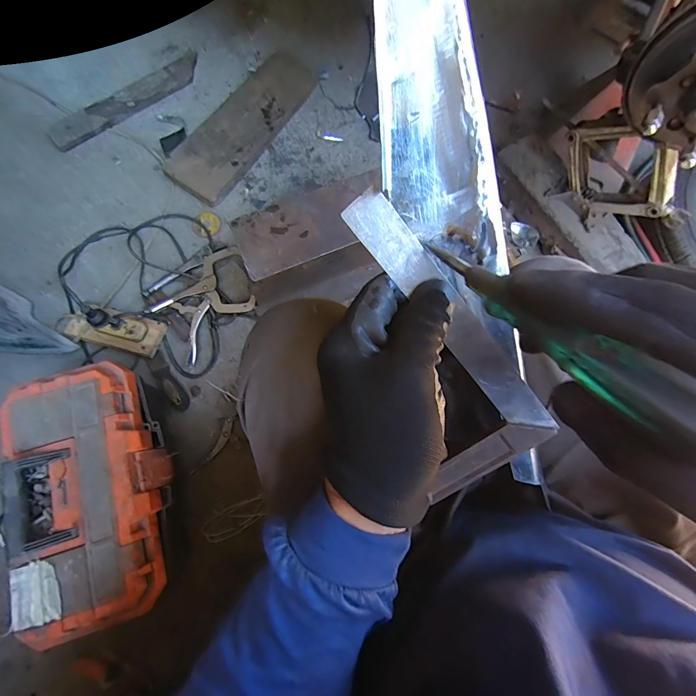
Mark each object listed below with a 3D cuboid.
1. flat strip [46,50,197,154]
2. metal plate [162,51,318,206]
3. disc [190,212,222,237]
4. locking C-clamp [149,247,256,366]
[{"bbox_3d":[-0.579,-0.659,0.963,0.428,0.029,0.073,-39,79,-12],"label":"flat strip"},{"bbox_3d":[-0.265,-0.579,0.937,0.164,0.031,0.466,31,77,-1],"label":"metal plate"},{"bbox_3d":[-0.349,-0.305,0.893,0.071,0.007,0.064,-10,75,-5],"label":"disc"},{"bbox_3d":[-0.309,-0.109,0.817,0.163,0.033,0.242,44,77,10],"label":"locking C-clamp"}]

